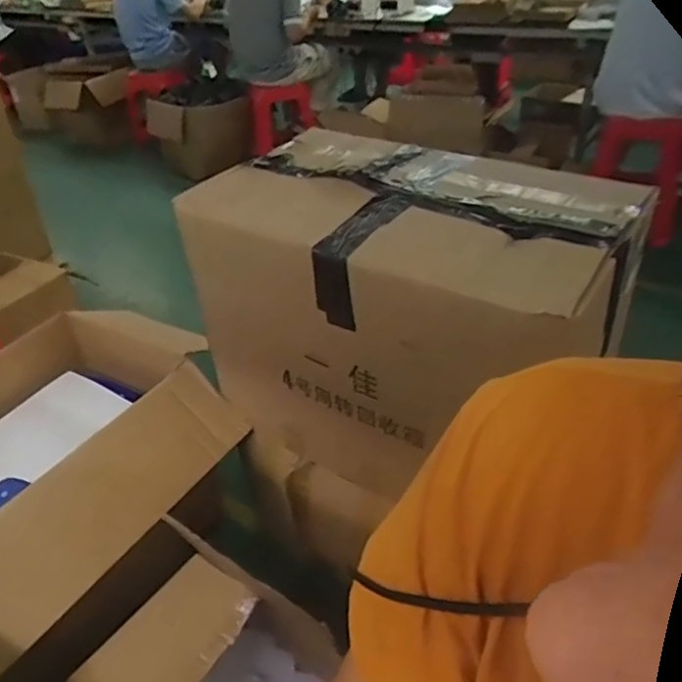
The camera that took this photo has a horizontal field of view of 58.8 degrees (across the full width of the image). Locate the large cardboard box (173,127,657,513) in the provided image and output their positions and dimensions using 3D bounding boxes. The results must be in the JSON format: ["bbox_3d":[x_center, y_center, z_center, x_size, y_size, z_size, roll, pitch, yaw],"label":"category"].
[{"bbox_3d":[0.122,-0.042,1.057,0.606,0.467,0.393,19,42,27],"label":"large cardboard box"}]

